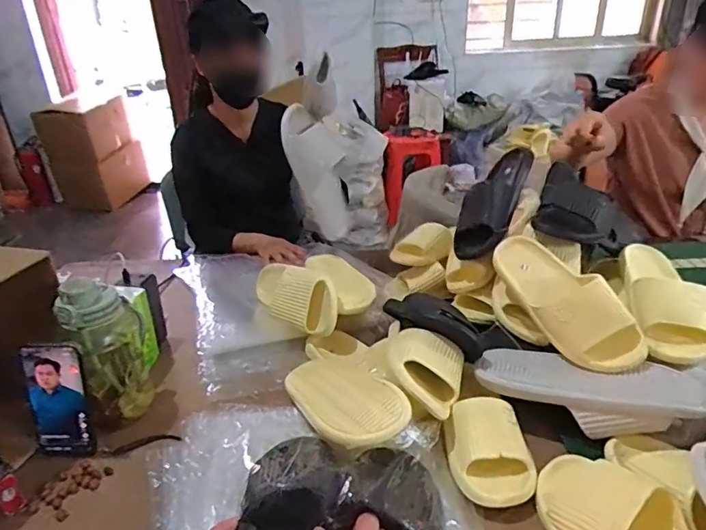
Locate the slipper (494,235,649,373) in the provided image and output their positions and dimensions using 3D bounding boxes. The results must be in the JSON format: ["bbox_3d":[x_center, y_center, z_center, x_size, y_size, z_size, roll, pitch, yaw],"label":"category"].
[{"bbox_3d":[0.308,0.049,0.730,0.075,0.108,0.251,30,18,-46],"label":"slipper"}]

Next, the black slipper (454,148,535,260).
[{"bbox_3d":[0.267,-0.128,0.909,0.087,0.064,0.267,15,57,30],"label":"black slipper"}]

